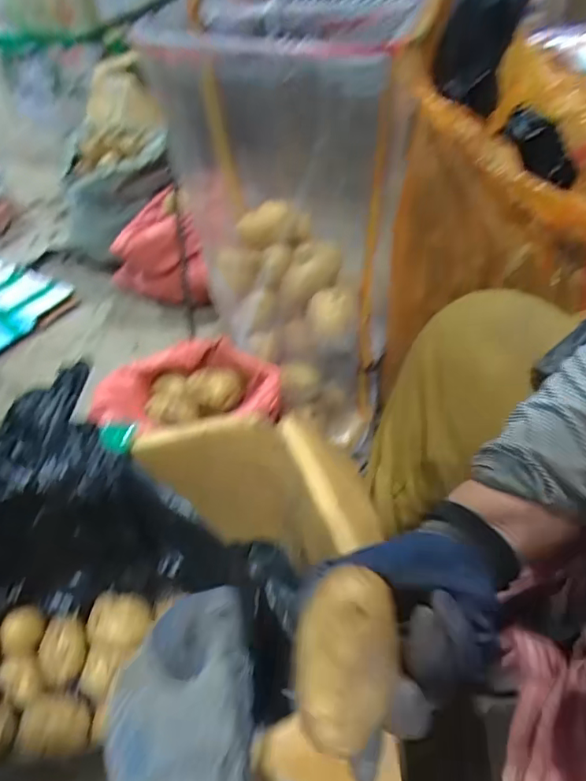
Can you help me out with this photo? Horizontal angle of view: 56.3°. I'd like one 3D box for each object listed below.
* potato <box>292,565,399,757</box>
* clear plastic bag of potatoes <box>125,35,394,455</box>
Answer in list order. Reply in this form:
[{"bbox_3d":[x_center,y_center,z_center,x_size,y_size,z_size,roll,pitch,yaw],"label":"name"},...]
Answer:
[{"bbox_3d":[0.025,0.153,0.313,0.052,0.049,0.087,11,68,-3],"label":"potato"},{"bbox_3d":[-0.026,-0.233,0.820,0.258,0.548,0.337,-3,43,1],"label":"clear plastic bag of potatoes"}]

